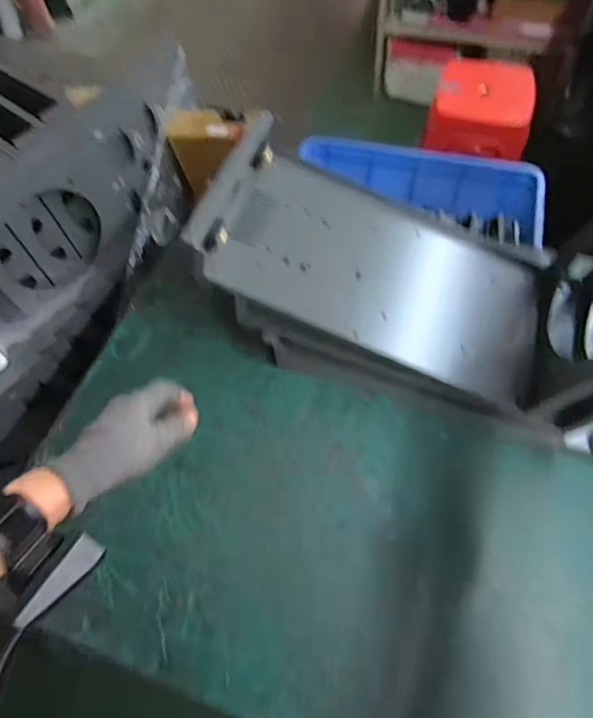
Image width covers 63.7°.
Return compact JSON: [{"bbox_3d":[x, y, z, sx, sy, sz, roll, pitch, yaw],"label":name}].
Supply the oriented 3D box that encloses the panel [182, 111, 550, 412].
[{"bbox_3d":[0.130,-0.156,0.689,0.496,0.079,0.300,22,60,-6],"label":"panel"}]

